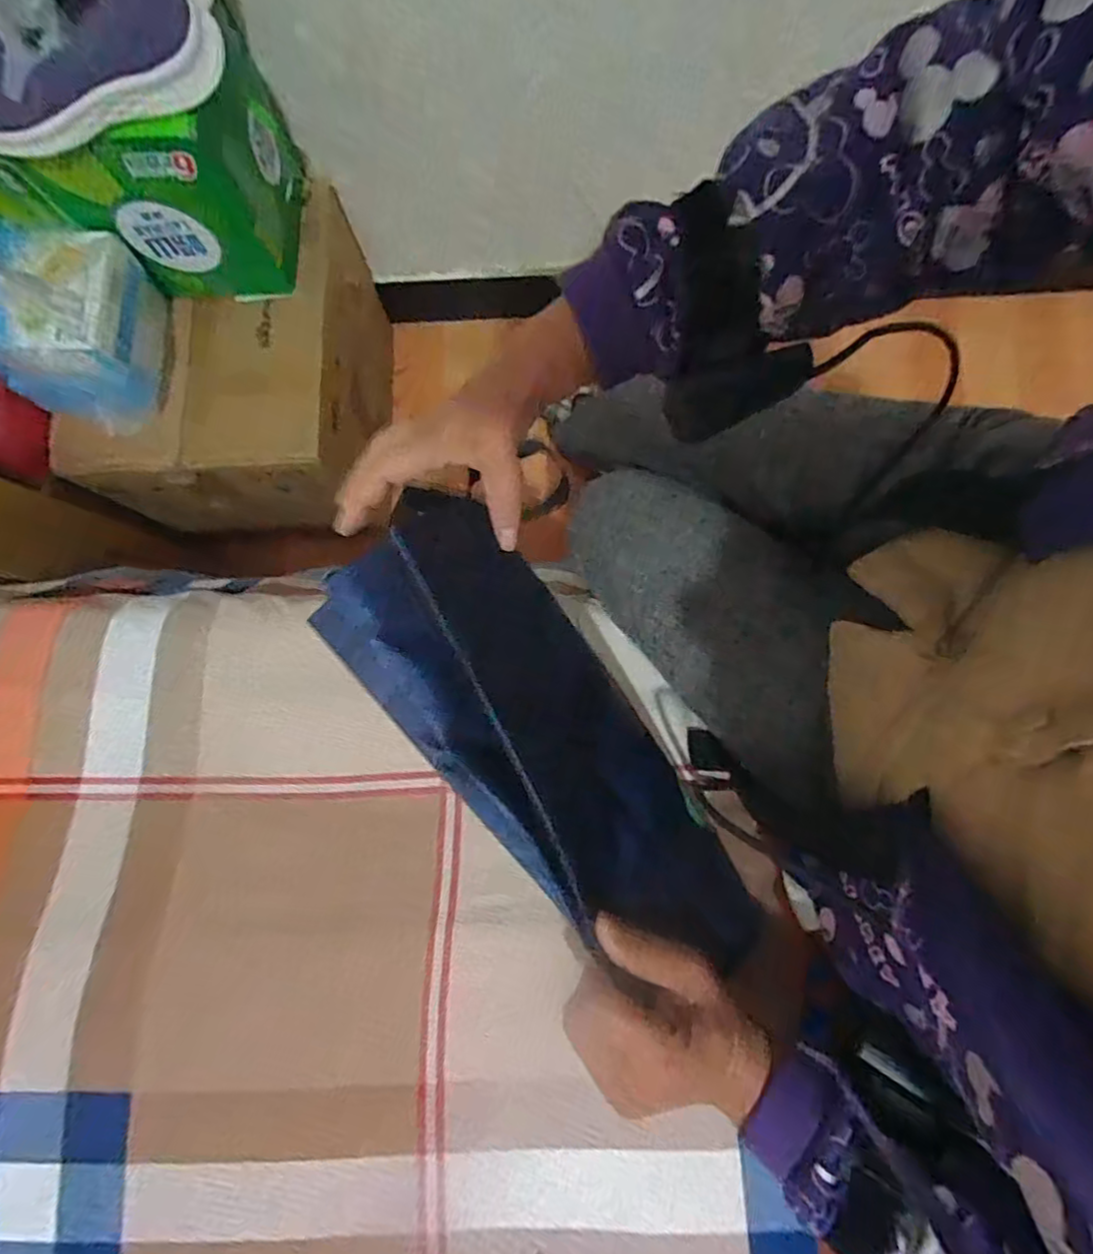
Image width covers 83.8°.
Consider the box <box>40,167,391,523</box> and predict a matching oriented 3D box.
[{"bbox_3d":[-0.410,-0.354,0.841,0.320,0.263,0.399,-2,83,0],"label":"box"}]

